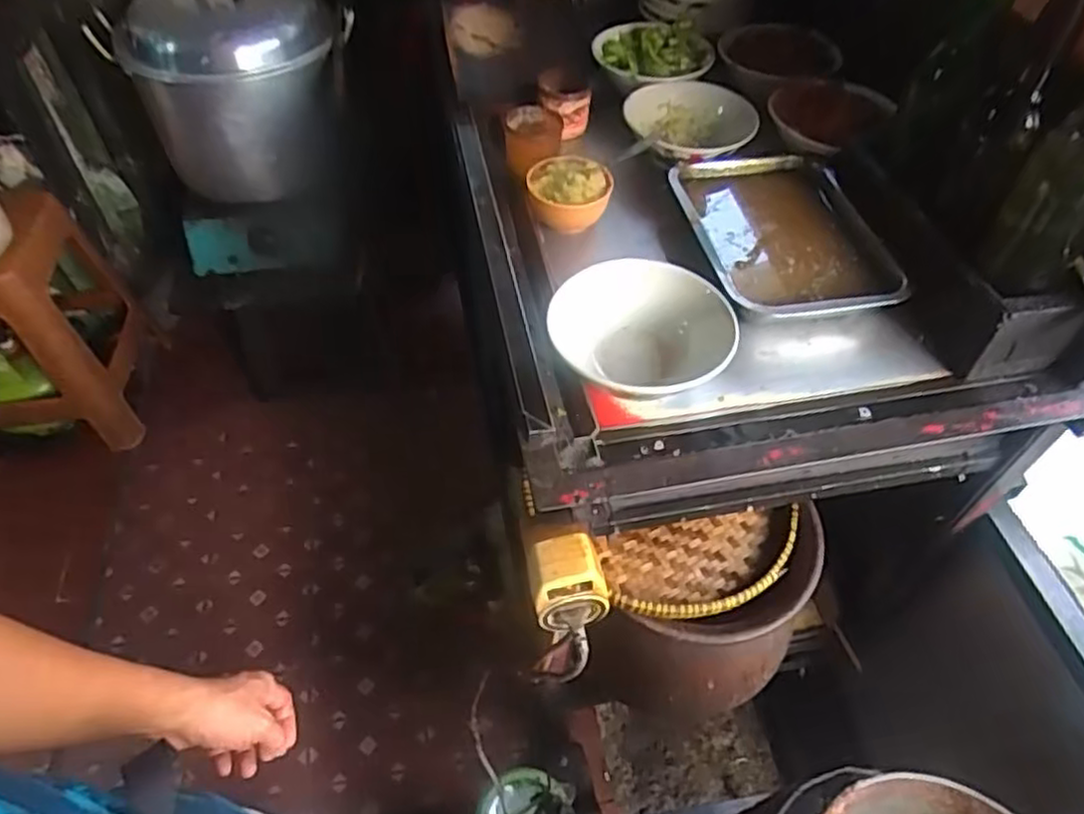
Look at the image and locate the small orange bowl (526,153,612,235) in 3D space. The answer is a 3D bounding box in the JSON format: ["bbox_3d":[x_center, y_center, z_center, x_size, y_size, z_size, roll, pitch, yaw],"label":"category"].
[{"bbox_3d":[0.028,-0.223,0.750,0.085,0.055,0.075,3,53,1],"label":"small orange bowl"}]

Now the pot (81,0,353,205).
[{"bbox_3d":[-0.538,-0.576,1.290,0.397,0.302,0.294,-17,55,-14],"label":"pot"}]

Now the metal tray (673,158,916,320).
[{"bbox_3d":[0.251,-0.178,0.729,0.192,0.034,0.223,-8,53,-7],"label":"metal tray"}]

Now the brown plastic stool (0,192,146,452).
[{"bbox_3d":[-1.067,-0.175,1.495,0.335,0.463,0.340,-1,53,-2],"label":"brown plastic stool"}]

